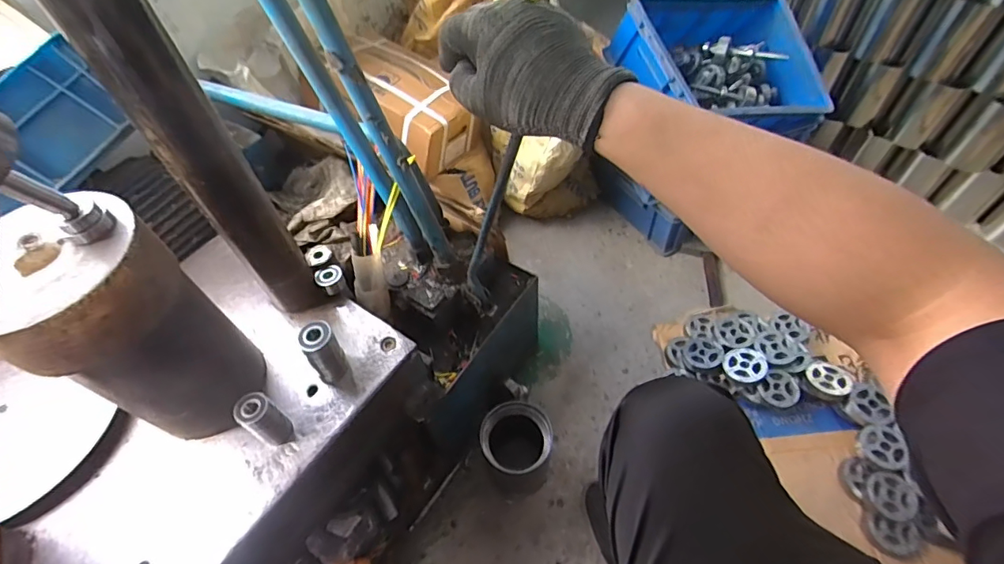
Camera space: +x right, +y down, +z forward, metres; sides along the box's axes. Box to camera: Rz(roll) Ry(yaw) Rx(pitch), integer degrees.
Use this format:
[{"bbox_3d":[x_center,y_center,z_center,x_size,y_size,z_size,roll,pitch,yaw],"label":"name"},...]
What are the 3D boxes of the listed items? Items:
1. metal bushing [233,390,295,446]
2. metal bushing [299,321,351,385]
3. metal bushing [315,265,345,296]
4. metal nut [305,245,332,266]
[{"bbox_3d":[-0.257,0.151,0.542,0.036,0.074,0.035,-2,54,3],"label":"metal bushing"},{"bbox_3d":[-0.206,0.084,0.581,0.039,0.081,0.035,-34,59,-19],"label":"metal bushing"},{"bbox_3d":[-0.231,-0.003,0.668,0.029,0.032,0.029,-2,54,3],"label":"metal bushing"},{"bbox_3d":[-0.251,-0.039,0.675,0.032,0.006,0.033,-21,55,-11],"label":"metal nut"}]

